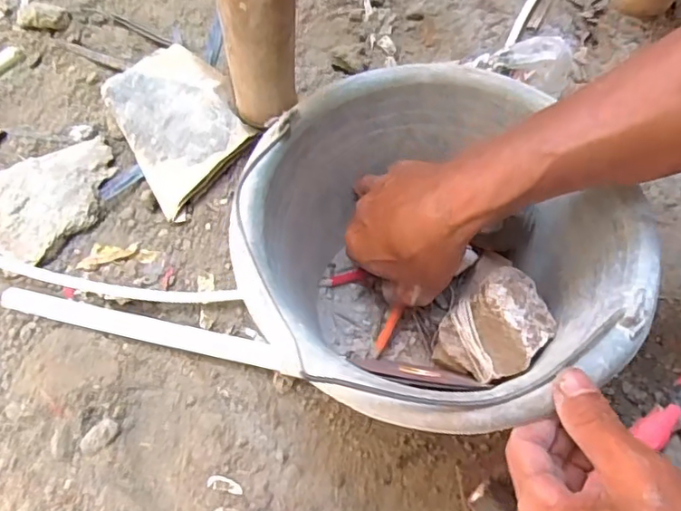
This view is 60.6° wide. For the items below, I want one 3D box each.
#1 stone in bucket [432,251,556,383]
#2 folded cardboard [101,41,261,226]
[{"bbox_3d":[0.110,0.048,0.410,0.066,0.059,0.069,29,69,14],"label":"stone in bucket"},{"bbox_3d":[-0.165,-0.140,0.598,0.117,0.034,0.180,-30,68,-12],"label":"folded cardboard"}]

